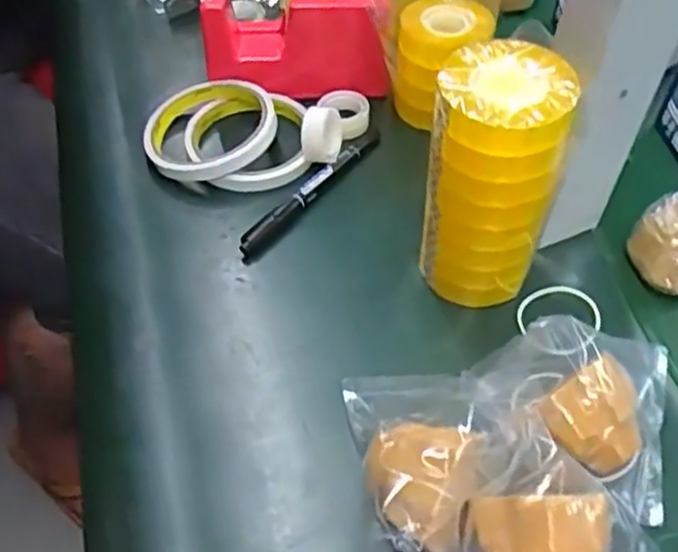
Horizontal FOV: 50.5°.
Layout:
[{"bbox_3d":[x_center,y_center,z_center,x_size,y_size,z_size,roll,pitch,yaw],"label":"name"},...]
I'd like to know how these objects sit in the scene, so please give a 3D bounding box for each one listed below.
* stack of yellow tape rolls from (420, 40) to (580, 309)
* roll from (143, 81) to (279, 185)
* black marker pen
[{"bbox_3d":[0.077,-0.046,0.376,0.064,0.138,0.055,15,53,10],"label":"stack of yellow tape rolls"},{"bbox_3d":[-0.088,-0.102,0.492,0.088,0.016,0.082,-5,58,8],"label":"roll"},{"bbox_3d":[-0.017,-0.059,0.477,0.013,0.012,0.138,33,58,22],"label":"black marker pen"}]

